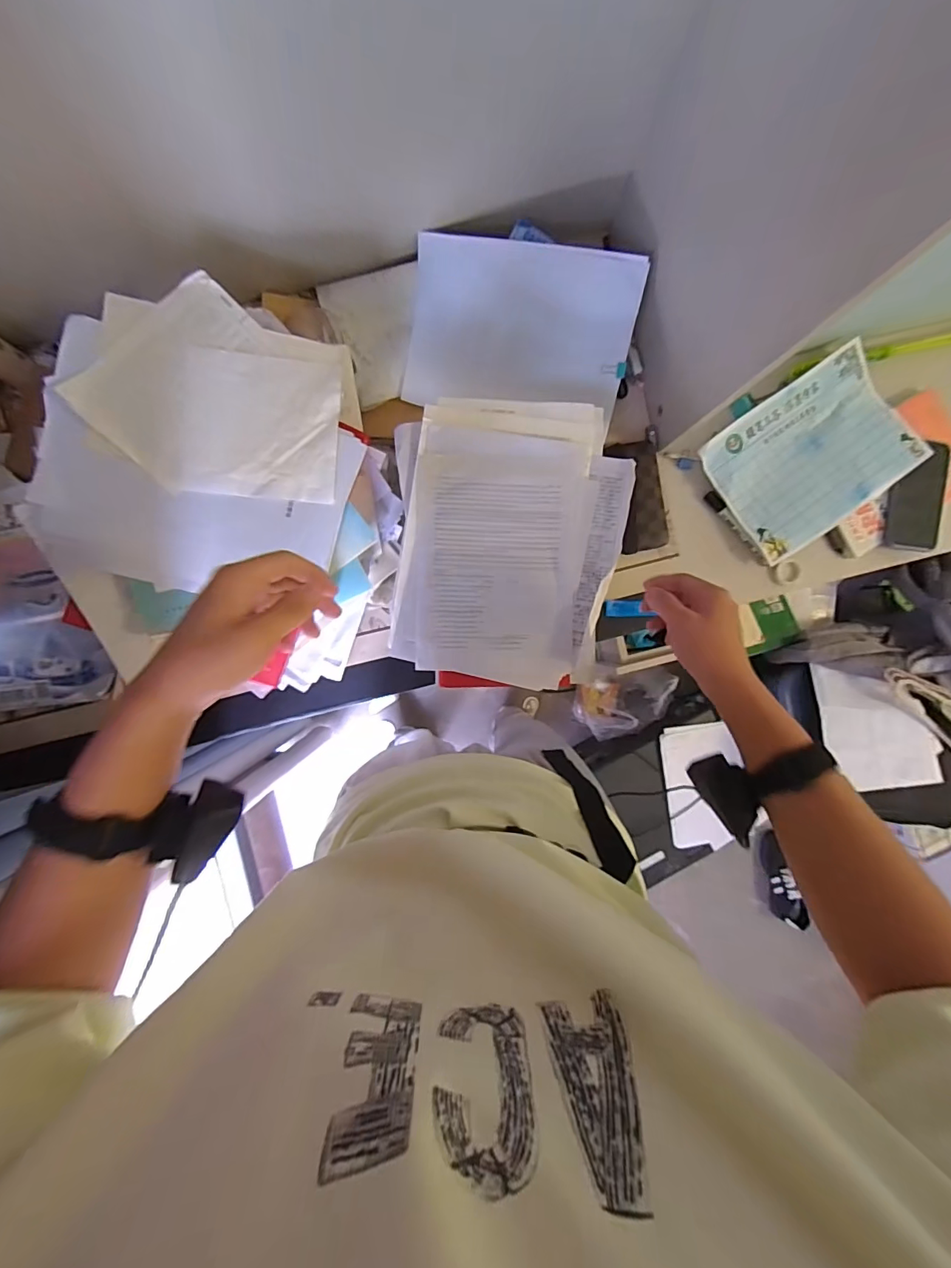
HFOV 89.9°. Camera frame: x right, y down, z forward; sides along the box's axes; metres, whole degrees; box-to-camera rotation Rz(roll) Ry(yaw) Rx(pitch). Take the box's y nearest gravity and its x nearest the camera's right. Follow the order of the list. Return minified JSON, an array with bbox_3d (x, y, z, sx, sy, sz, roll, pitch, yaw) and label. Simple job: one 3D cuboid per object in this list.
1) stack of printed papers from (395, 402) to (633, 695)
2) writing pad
[{"bbox_3d":[0.039,-0.116,0.602,0.277,0.031,0.347,7,90,-5],"label":"stack of printed papers"},{"bbox_3d":[0.493,-0.262,0.692,0.275,0.030,0.200,-35,93,-3],"label":"writing pad"}]

